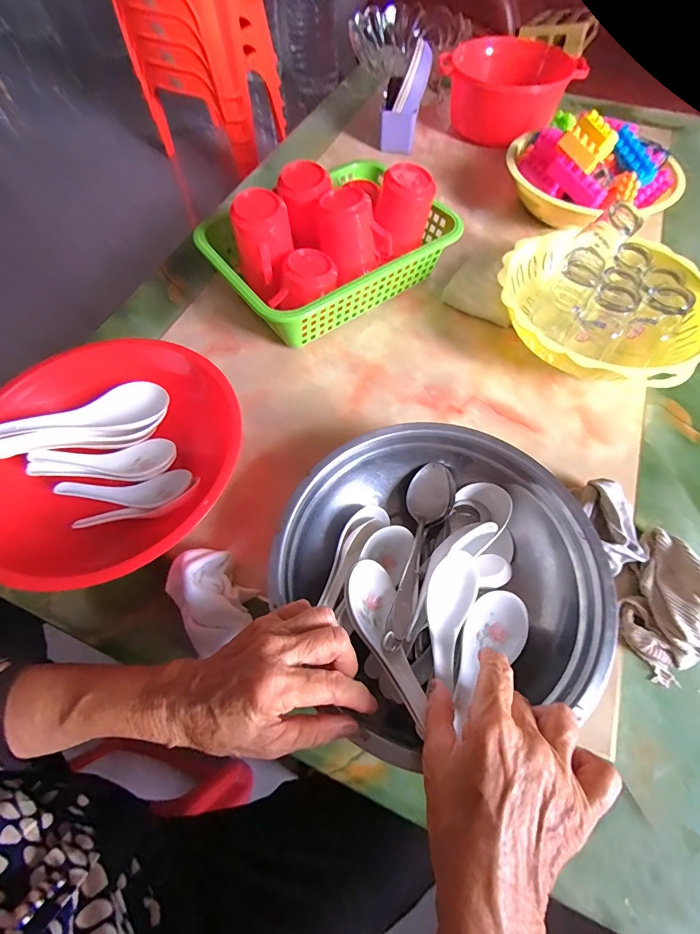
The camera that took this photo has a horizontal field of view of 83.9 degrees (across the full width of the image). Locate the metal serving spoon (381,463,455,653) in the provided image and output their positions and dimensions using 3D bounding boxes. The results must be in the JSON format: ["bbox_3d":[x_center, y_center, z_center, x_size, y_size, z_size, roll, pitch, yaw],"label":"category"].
[{"bbox_3d":[0.055,0.069,0.345,0.042,0.024,0.172,23,65,11],"label":"metal serving spoon"}]

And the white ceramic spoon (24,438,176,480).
[{"bbox_3d":[-0.242,-0.007,0.389,0.124,0.026,0.039,-5,62,-21],"label":"white ceramic spoon"}]

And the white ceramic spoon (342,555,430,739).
[{"bbox_3d":[0.029,0.131,0.300,0.043,0.027,0.117,-16,55,-12],"label":"white ceramic spoon"}]

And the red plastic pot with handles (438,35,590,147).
[{"bbox_3d":[0.284,-0.694,0.719,0.234,0.104,0.152,12,63,6],"label":"red plastic pot with handles"}]

